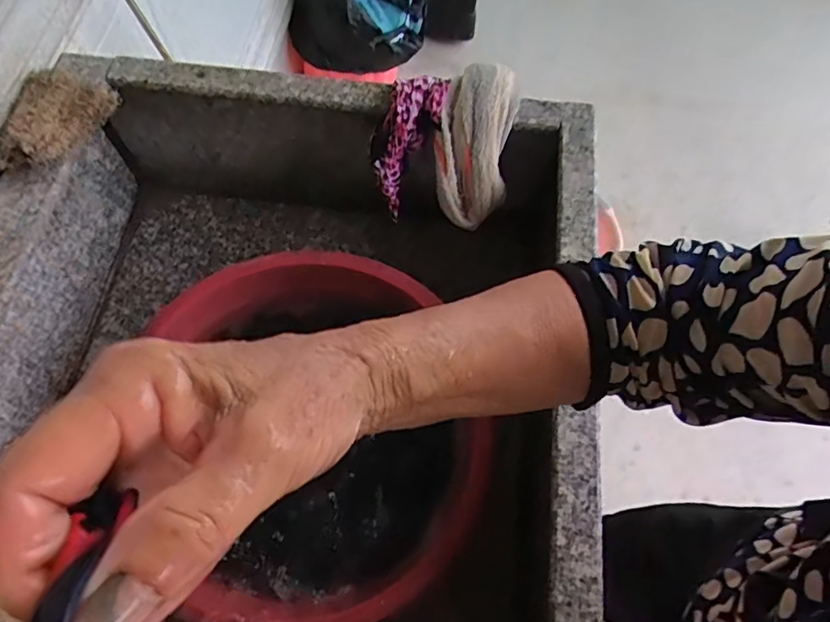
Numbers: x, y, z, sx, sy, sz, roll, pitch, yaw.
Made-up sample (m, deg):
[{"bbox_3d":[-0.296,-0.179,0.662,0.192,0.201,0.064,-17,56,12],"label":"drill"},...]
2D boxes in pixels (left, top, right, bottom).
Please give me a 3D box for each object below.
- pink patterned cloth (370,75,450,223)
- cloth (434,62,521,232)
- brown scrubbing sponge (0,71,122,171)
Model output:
[{"bbox_3d":[-0.014,-0.179,0.611,0.064,0.050,0.153,27,108,9],"label":"pink patterned cloth"},{"bbox_3d":[0.062,-0.172,0.614,0.081,0.173,0.056,7,25,0],"label":"cloth"},{"bbox_3d":[-0.360,-0.191,0.564,0.080,0.037,0.114,8,65,0],"label":"brown scrubbing sponge"}]

